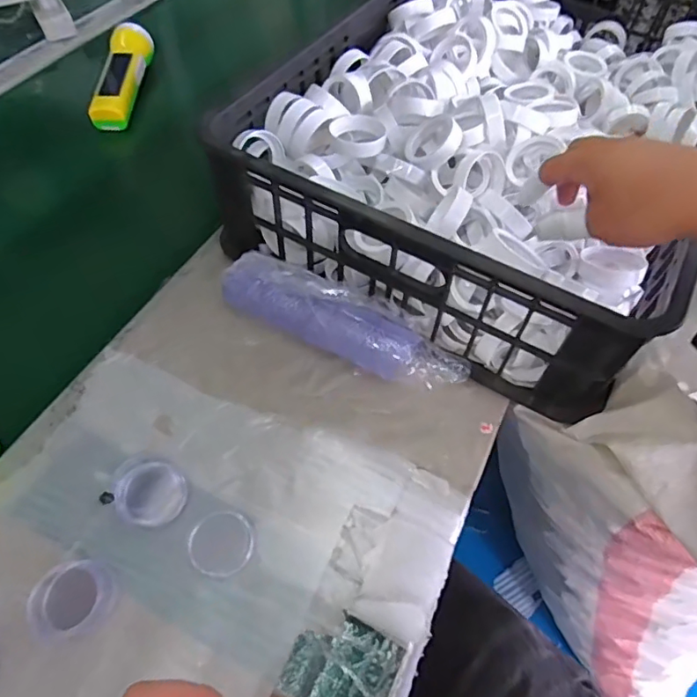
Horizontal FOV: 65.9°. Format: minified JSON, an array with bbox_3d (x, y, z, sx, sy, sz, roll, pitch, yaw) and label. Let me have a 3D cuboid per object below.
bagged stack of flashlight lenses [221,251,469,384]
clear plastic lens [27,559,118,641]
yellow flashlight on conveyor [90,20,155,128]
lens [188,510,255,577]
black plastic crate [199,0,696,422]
[{"bbox_3d":[-0.005,-0.024,0.469,0.224,0.058,0.057,25,58,14],"label":"bagged stack of flashlight lenses"},{"bbox_3d":[-0.181,0.163,0.354,0.051,0.007,0.046,-6,56,-6],"label":"clear plastic lens"},{"bbox_3d":[-0.292,-0.350,0.687,0.058,0.044,0.157,2,56,-1],"label":"yellow flashlight on conveyor"},{"bbox_3d":[-0.091,0.139,0.386,0.044,0.004,0.044,1,56,-1],"label":"lens"},{"bbox_3d":[0.171,-0.240,0.570,0.379,0.125,0.538,26,59,15],"label":"black plastic crate"}]

